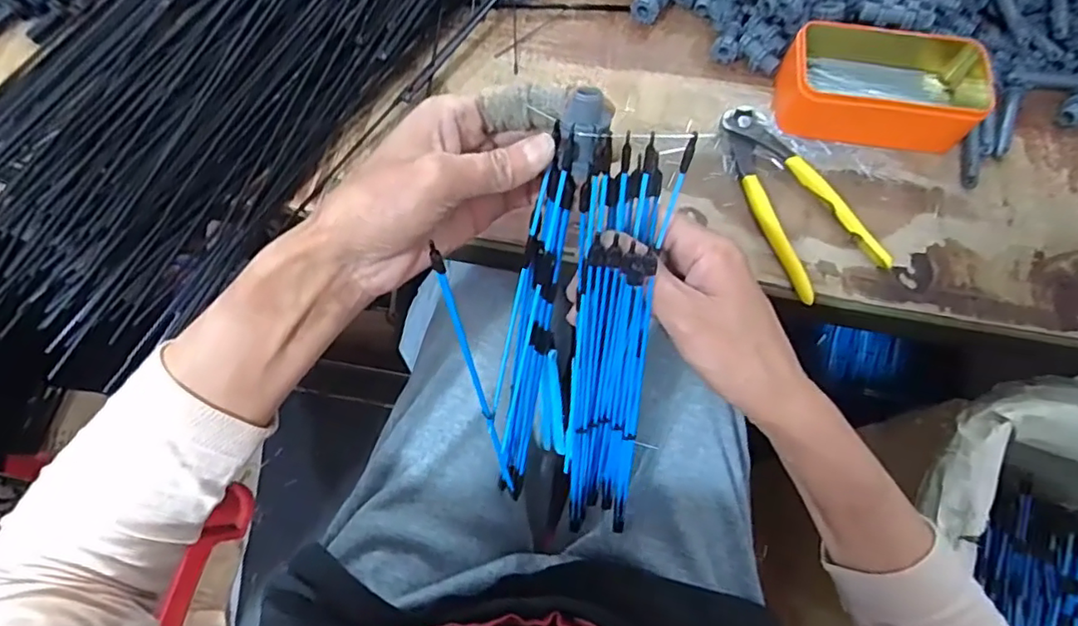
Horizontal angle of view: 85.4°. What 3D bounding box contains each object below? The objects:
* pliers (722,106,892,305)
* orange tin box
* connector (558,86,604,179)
[{"bbox_3d":[0.187,-0.090,0.442,0.076,0.013,0.162,-25,73,-10],"label":"pliers"},{"bbox_3d":[0.274,-0.180,0.468,0.159,0.047,0.085,8,71,1],"label":"orange tin box"},{"bbox_3d":[0.022,-0.085,0.278,0.019,0.021,0.039,16,104,15],"label":"connector"}]

